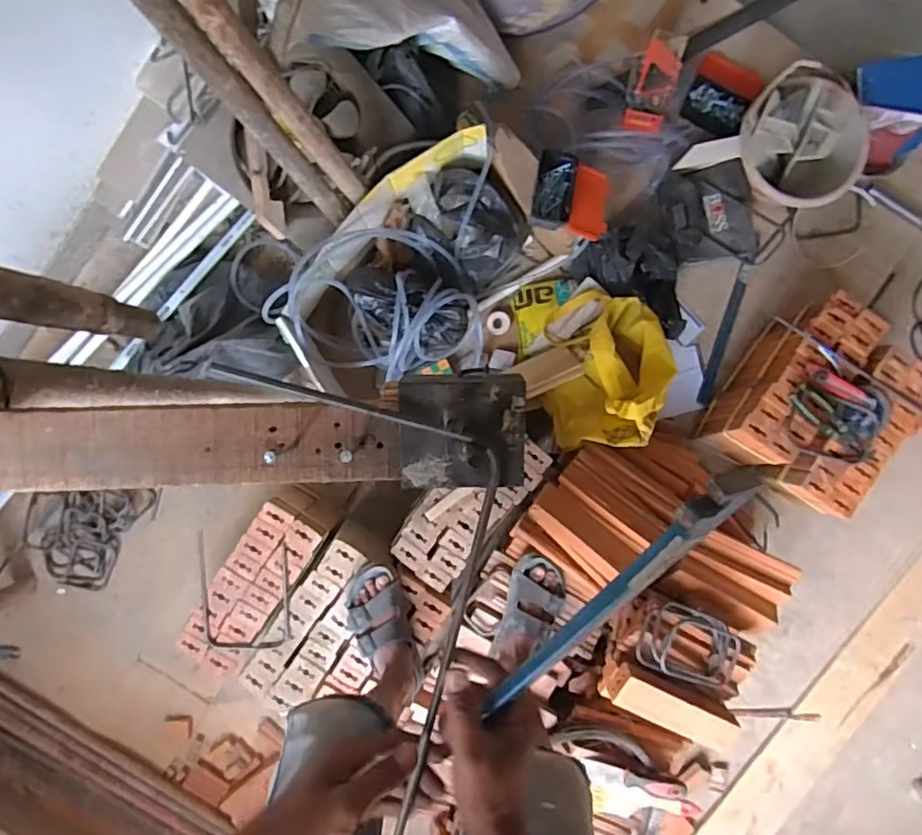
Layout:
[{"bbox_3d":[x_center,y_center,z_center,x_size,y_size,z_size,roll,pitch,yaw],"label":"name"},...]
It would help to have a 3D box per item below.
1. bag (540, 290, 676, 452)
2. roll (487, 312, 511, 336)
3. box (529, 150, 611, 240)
[{"bbox_3d":[0.310,-0.108,1.274,0.257,0.224,0.323,-6,92,0],"label":"bag"},{"bbox_3d":[0.086,-0.216,1.378,0.054,0.012,0.052,0,92,-1],"label":"roll"},{"bbox_3d":[0.224,-0.449,1.211,0.157,0.047,0.156,9,92,-1],"label":"box"}]

